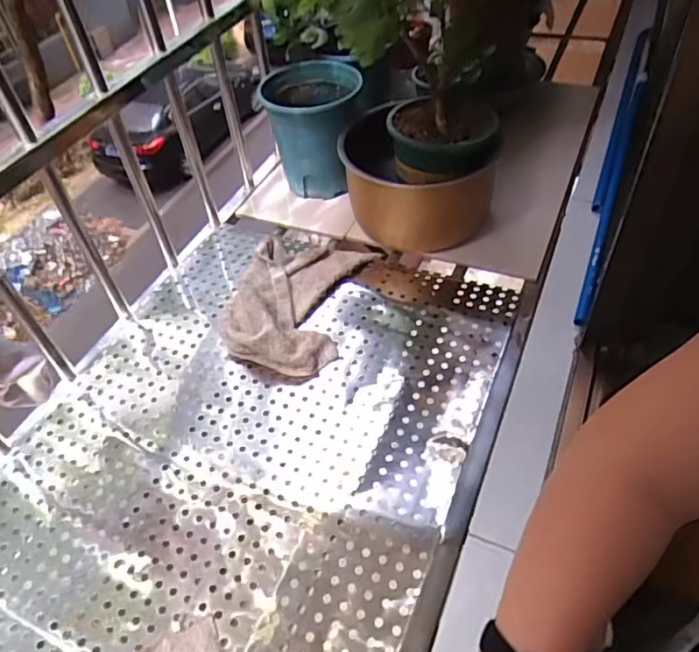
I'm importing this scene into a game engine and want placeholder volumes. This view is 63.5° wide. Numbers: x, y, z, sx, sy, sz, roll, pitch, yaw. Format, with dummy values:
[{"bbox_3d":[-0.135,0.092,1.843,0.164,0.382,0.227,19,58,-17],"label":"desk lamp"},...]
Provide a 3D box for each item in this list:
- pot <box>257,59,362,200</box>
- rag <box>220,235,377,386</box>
[{"bbox_3d":[-0.051,-0.307,0.930,0.147,0.192,0.157,-2,48,3],"label":"pot"},{"bbox_3d":[-0.080,-0.047,0.786,0.168,0.057,0.249,8,49,11],"label":"rag"}]

